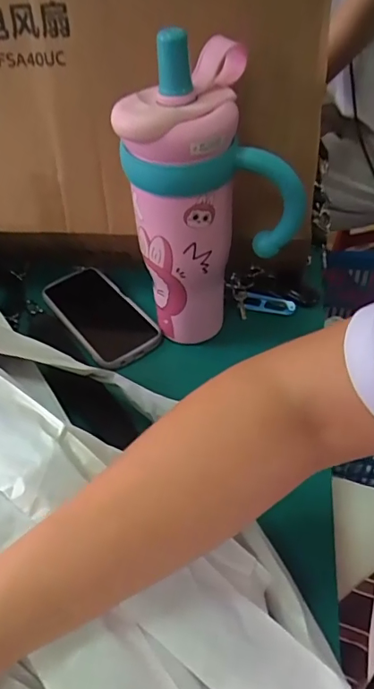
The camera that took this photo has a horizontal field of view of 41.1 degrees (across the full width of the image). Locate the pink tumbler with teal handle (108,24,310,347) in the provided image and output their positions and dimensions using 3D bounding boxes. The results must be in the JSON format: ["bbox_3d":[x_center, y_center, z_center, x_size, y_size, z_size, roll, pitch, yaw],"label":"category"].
[{"bbox_3d":[0.023,-0.127,0.486,0.151,0.280,0.090,-9,46,-3],"label":"pink tumbler with teal handle"}]

